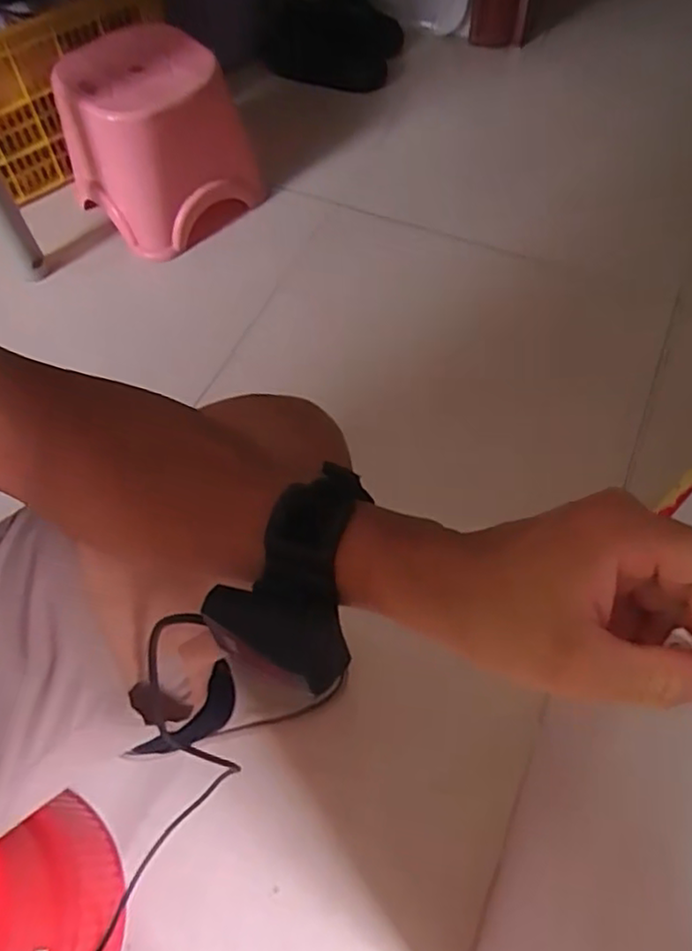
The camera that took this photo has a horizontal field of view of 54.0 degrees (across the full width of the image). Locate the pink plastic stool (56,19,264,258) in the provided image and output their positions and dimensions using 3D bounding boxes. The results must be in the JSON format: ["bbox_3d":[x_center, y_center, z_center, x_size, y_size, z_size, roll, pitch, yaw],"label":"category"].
[{"bbox_3d":[-0.321,-0.564,1.120,0.269,0.265,0.244,40,69,21],"label":"pink plastic stool"}]

